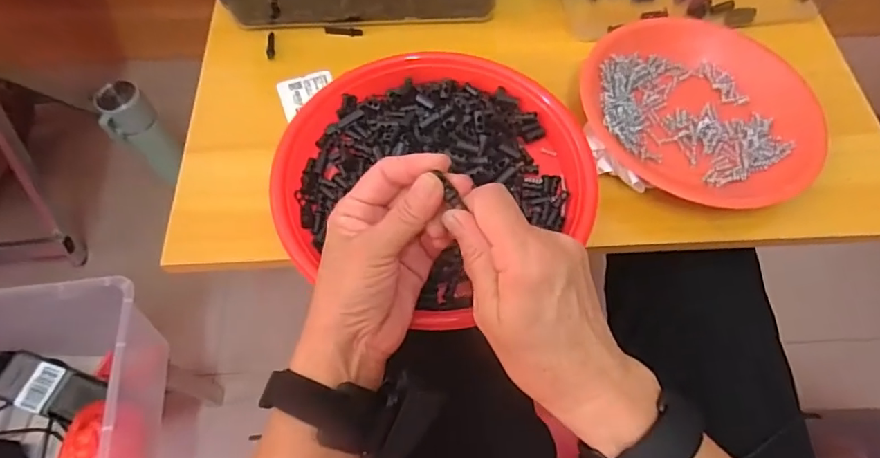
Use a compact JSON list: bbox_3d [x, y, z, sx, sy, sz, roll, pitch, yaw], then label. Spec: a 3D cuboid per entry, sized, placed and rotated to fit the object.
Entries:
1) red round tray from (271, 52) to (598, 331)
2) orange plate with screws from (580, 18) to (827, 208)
[{"bbox_3d":[-0.004,-0.044,0.414,0.238,0.023,0.239,0,63,0],"label":"red round tray"},{"bbox_3d":[0.217,-0.100,0.440,0.177,0.029,0.188,0,63,0],"label":"orange plate with screws"}]

